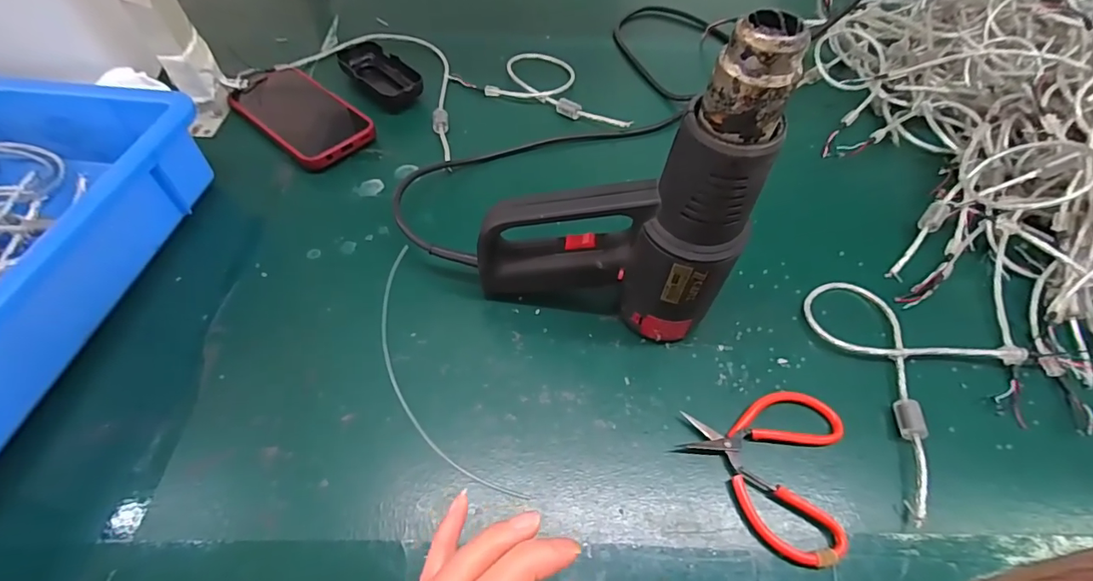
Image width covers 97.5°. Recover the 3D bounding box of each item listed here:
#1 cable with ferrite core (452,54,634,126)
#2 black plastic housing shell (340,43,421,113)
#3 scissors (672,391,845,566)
[{"bbox_3d":[0.002,-0.240,0.558,0.215,0.015,0.090,19,56,9],"label":"cable with ferrite core"},{"bbox_3d":[-0.189,-0.243,0.543,0.054,0.024,0.110,-36,65,-25],"label":"black plastic housing shell"},{"bbox_3d":[0.147,0.114,0.326,0.102,0.011,0.109,18,56,8],"label":"scissors"}]

